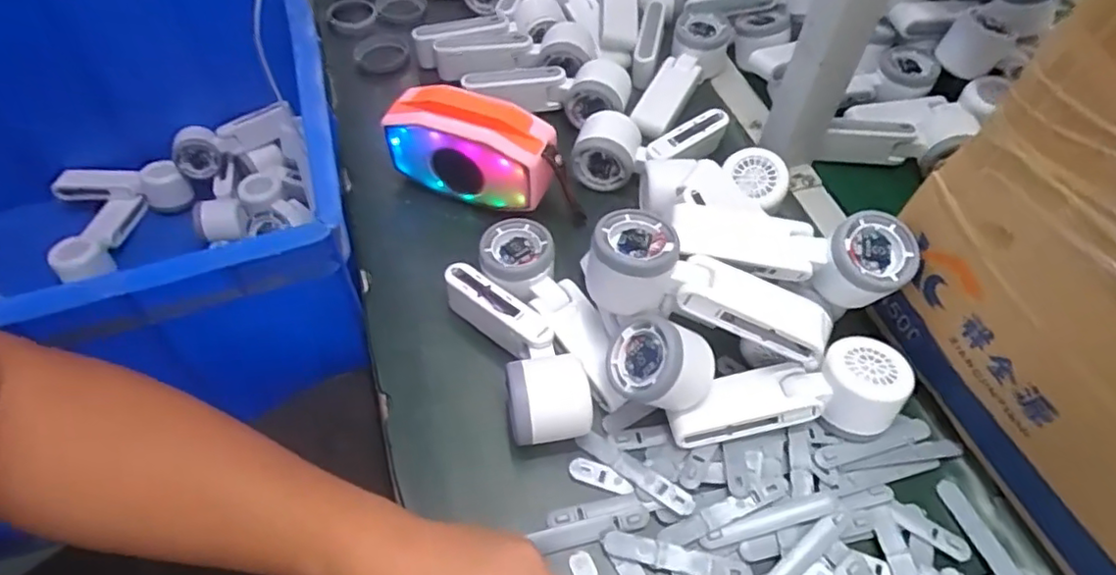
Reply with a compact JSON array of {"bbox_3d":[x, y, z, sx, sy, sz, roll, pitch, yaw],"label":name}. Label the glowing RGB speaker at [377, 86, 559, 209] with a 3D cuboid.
[{"bbox_3d":[-0.075,-0.118,0.557,0.151,0.092,0.058,18,57,10],"label":"glowing RGB speaker"}]

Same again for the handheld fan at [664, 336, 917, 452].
[{"bbox_3d":[0.162,0.081,0.449,0.162,0.050,0.058,-8,56,-7],"label":"handheld fan"}]

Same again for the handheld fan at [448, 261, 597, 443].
[{"bbox_3d":[-0.030,0.047,0.475,0.058,0.048,0.153,-22,59,-16],"label":"handheld fan"}]

